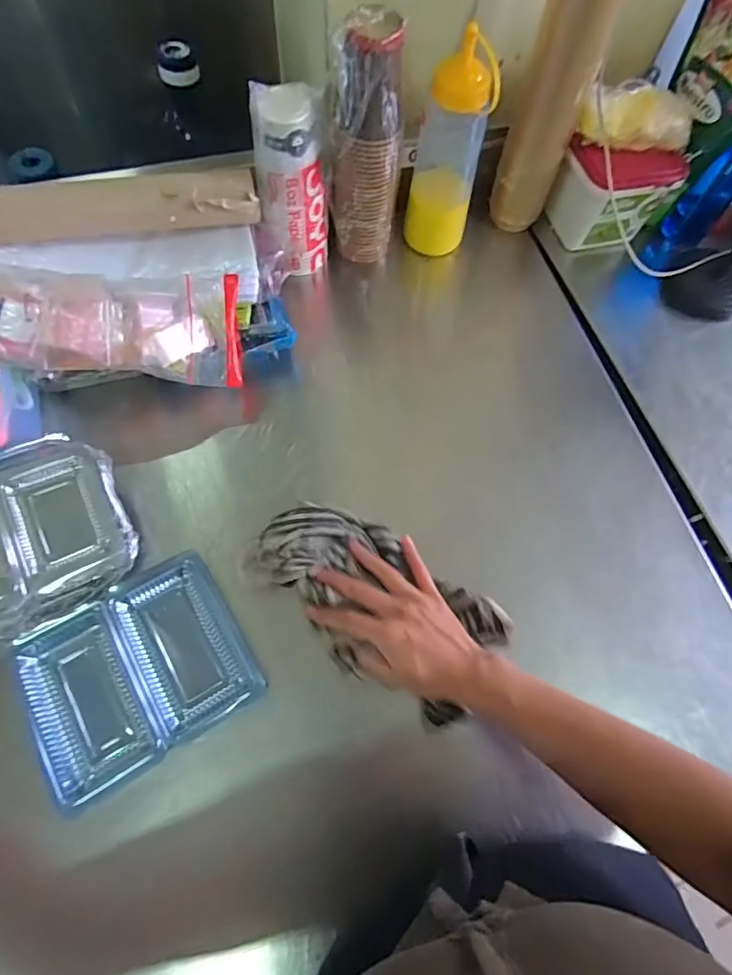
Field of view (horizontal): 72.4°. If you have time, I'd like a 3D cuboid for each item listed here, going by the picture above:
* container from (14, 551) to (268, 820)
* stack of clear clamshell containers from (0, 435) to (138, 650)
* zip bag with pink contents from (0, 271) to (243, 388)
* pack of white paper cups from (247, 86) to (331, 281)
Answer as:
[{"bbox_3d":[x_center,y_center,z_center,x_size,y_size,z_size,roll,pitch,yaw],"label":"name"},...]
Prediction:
[{"bbox_3d":[-0.204,0.162,0.455,0.180,0.029,0.155,-30,73,-14],"label":"container"},{"bbox_3d":[-0.326,0.041,0.475,0.187,0.052,0.155,-26,72,-13],"label":"stack of clear clamshell containers"},{"bbox_3d":[-0.263,-0.164,0.507,0.259,0.045,0.115,-3,94,-23],"label":"zip bag with pink contents"},{"bbox_3d":[-0.080,-0.331,0.559,0.074,0.187,0.068,-2,68,-4],"label":"pack of white paper cups"}]

